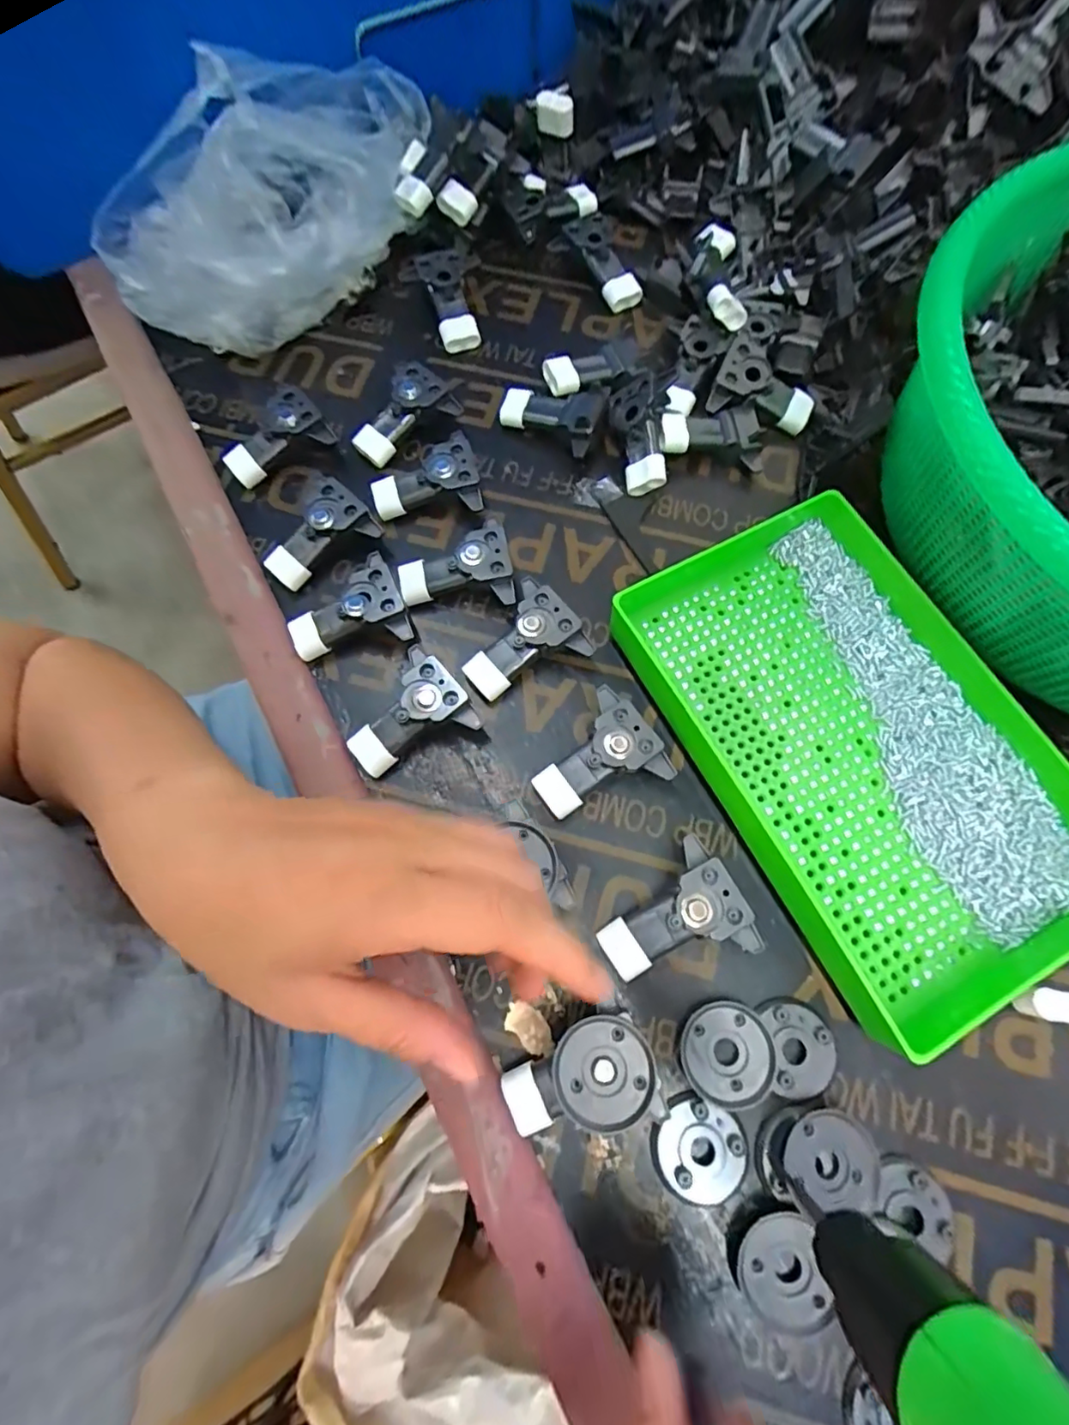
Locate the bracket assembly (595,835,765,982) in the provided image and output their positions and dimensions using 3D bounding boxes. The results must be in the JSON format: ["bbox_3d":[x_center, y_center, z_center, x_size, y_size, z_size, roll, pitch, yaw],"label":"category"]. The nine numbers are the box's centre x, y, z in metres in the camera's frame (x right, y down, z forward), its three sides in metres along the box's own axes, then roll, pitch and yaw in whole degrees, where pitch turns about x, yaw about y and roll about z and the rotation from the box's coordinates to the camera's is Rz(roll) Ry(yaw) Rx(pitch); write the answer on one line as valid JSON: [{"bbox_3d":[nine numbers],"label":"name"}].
[{"bbox_3d":[0.065,0.101,0.269,0.066,0.026,0.055,-27,74,-8],"label":"bracket assembly"}]

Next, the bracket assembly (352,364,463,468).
[{"bbox_3d":[-0.085,-0.187,0.353,0.065,0.018,0.042,-43,76,5],"label":"bracket assembly"}]

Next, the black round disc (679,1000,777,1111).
[{"bbox_3d":[0.089,0.158,0.259,0.041,0.005,0.042,0,72,0],"label":"black round disc"}]

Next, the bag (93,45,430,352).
[{"bbox_3d":[-0.164,-0.320,0.348,0.209,0.096,0.141,-15,72,-4],"label":"bag"}]

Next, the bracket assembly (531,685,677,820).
[{"bbox_3d":[0.031,0.026,0.292,0.064,0.025,0.055,-34,75,-10],"label":"bracket assembly"}]

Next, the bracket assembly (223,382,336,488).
[{"bbox_3d":[-0.163,-0.172,0.350,0.065,0.024,0.039,-27,74,-8],"label":"bracket assembly"}]

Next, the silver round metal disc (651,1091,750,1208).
[{"bbox_3d":[0.073,0.195,0.247,0.042,0.004,0.038,26,74,9],"label":"silver round metal disc"}]

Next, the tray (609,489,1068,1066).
[{"bbox_3d":[0.173,0.017,0.288,0.162,0.033,0.260,-27,74,-8],"label":"tray"}]

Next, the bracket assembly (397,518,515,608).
[{"bbox_3d":[-0.046,-0.080,0.324,0.067,0.014,0.045,-14,73,12],"label":"bracket assembly"}]

